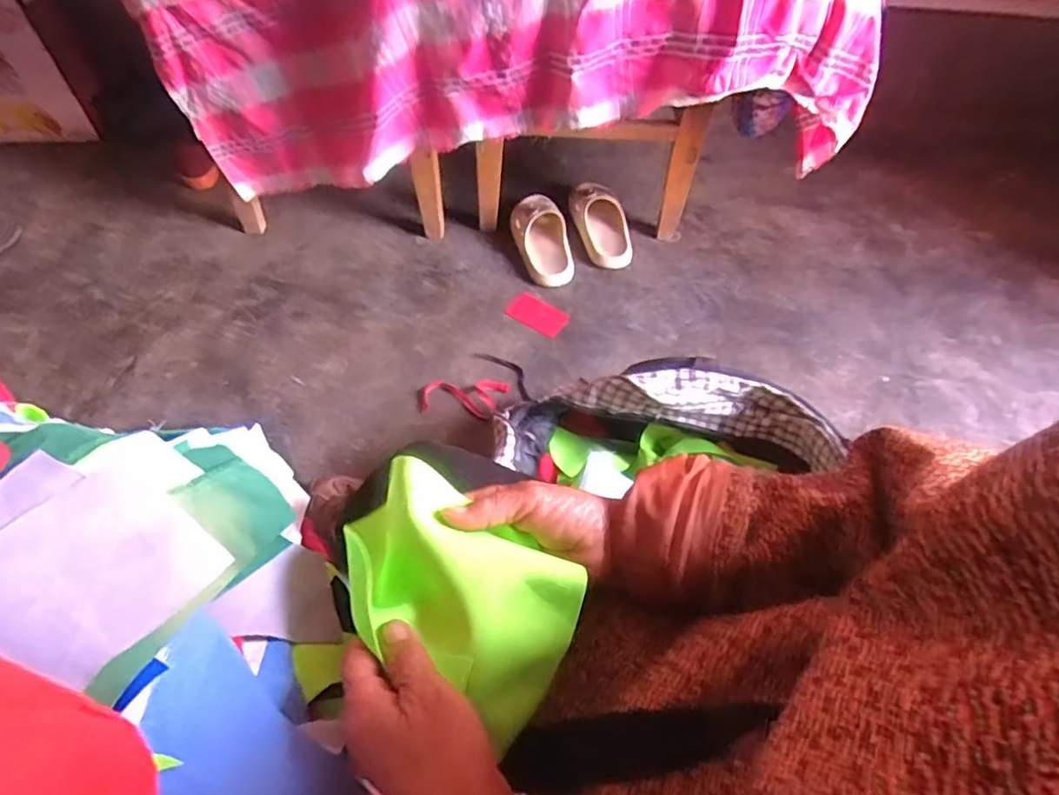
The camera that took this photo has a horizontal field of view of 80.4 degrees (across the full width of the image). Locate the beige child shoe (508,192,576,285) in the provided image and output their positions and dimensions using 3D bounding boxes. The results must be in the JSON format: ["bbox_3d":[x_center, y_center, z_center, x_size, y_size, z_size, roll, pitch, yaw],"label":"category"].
[{"bbox_3d":[0.026,-0.295,1.173,0.095,0.058,0.199,-13,58,-11],"label":"beige child shoe"}]

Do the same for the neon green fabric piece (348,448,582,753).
[{"bbox_3d":[-0.041,0.112,0.366,0.139,0.043,0.096,30,60,16],"label":"neon green fabric piece"}]

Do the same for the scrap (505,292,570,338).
[{"bbox_3d":[0.015,-0.149,1.108,0.102,0.006,0.060,28,60,15],"label":"scrap"}]

